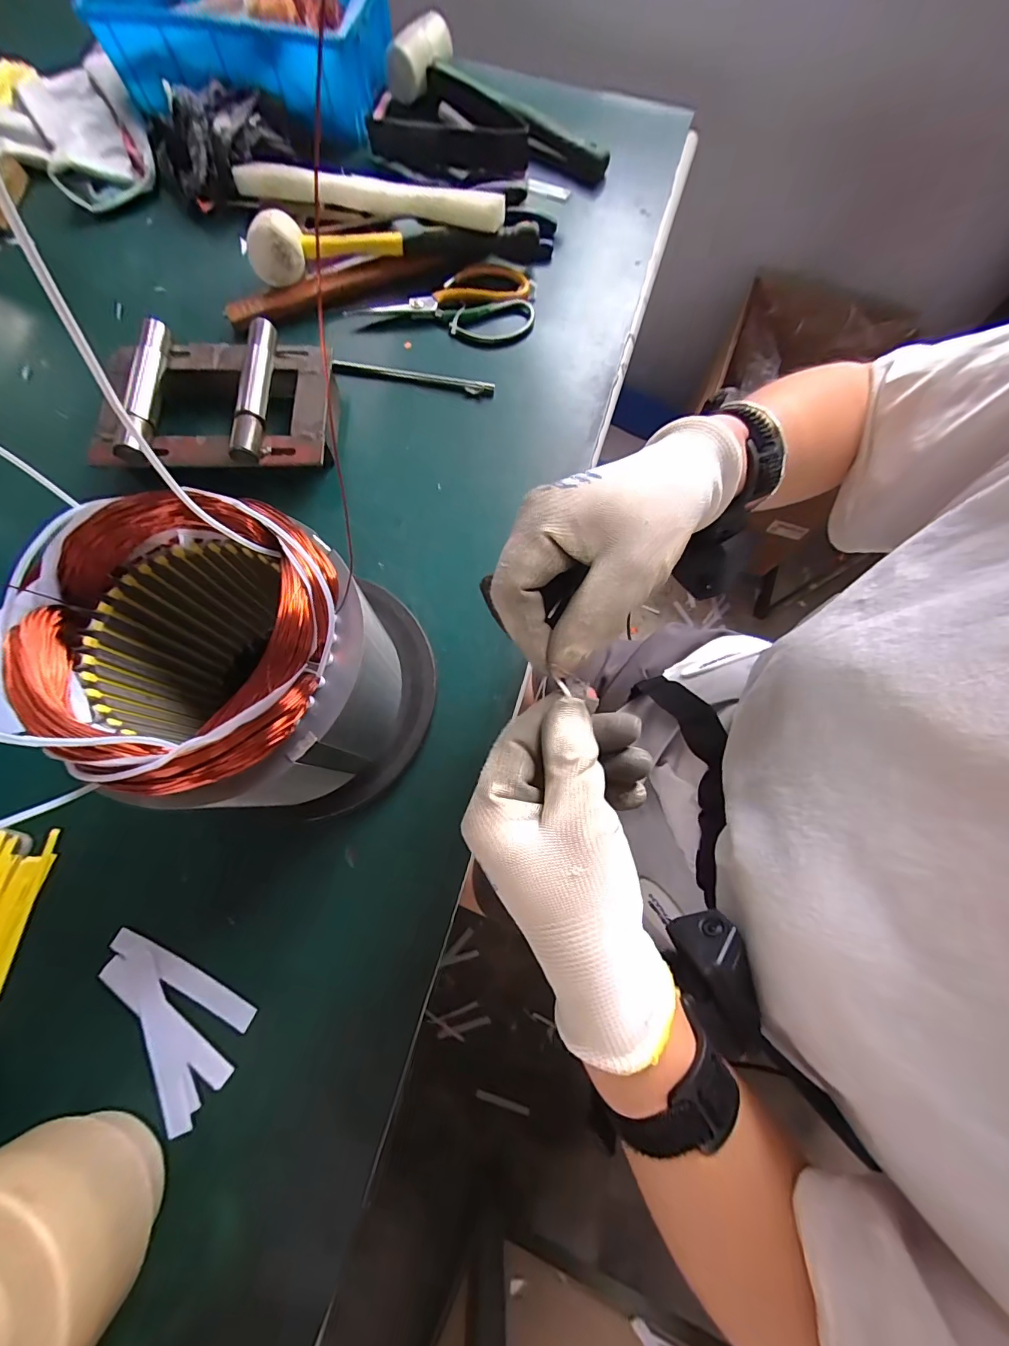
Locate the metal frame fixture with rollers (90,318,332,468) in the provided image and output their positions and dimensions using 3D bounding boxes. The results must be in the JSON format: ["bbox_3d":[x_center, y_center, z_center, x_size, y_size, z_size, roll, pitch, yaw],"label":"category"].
[{"bbox_3d":[-0.255,-0.239,0.405,0.200,0.051,0.141,-2,76,-2],"label":"metal frame fixture with rollers"}]

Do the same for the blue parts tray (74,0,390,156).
[{"bbox_3d":[-0.282,-0.743,0.513,0.299,0.070,0.238,10,76,1],"label":"blue parts tray"}]

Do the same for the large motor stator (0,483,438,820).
[{"bbox_3d":[-0.128,0.000,0.282,0.161,0.182,0.150,0,76,-2],"label":"large motor stator"}]

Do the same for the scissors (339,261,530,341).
[{"bbox_3d":[-0.063,-0.385,0.468,0.182,0.015,0.101,-2,76,-2],"label":"scissors"}]

